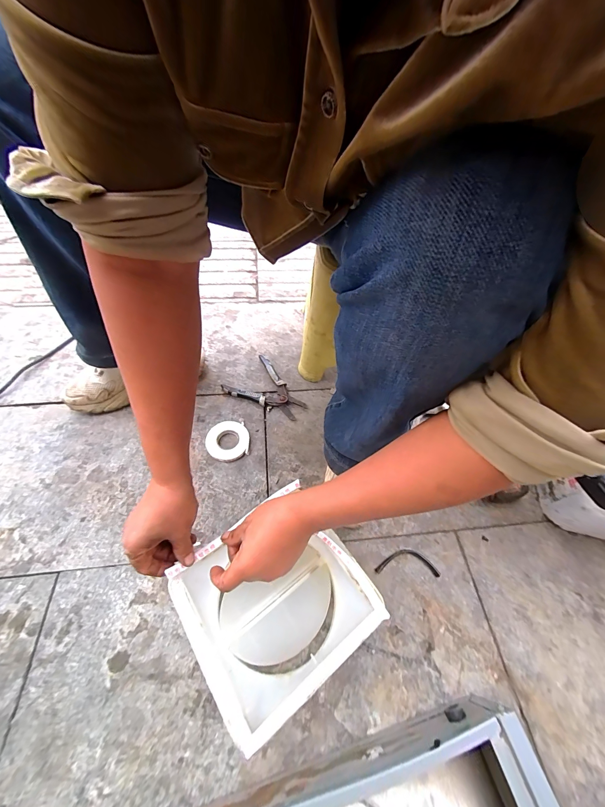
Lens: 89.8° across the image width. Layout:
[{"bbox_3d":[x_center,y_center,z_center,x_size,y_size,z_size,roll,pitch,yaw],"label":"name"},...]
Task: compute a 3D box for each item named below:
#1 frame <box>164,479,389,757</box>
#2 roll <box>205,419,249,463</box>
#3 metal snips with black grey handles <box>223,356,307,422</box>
[{"bbox_3d":[-0.025,0.254,0.391,0.187,0.113,0.170,-29,58,-19],"label":"frame"},{"bbox_3d":[-0.138,0.068,0.560,0.076,0.017,0.078,2,56,-2],"label":"roll"},{"bbox_3d":[-0.069,-0.028,0.632,0.157,0.017,0.119,35,61,19],"label":"metal snips with black grey handles"}]

